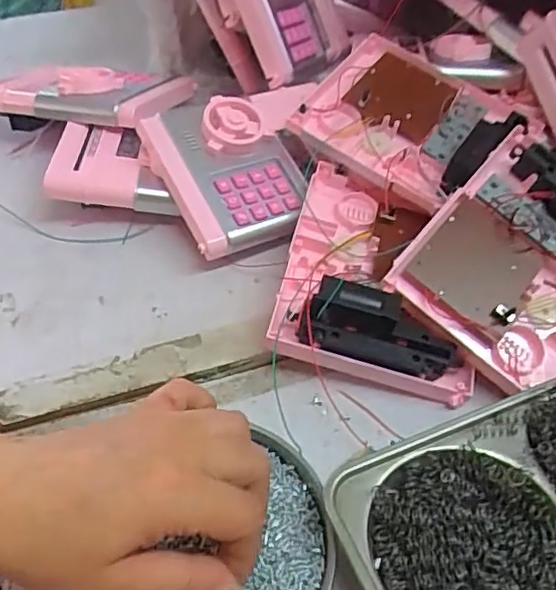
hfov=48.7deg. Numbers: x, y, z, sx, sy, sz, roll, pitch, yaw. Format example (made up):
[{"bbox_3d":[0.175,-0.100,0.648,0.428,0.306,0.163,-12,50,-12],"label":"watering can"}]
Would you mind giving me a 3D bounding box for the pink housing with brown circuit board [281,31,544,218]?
[{"bbox_3d":[0.108,-0.135,0.483,0.155,0.044,0.150,29,55,24],"label":"pink housing with brown circuit board"}]

